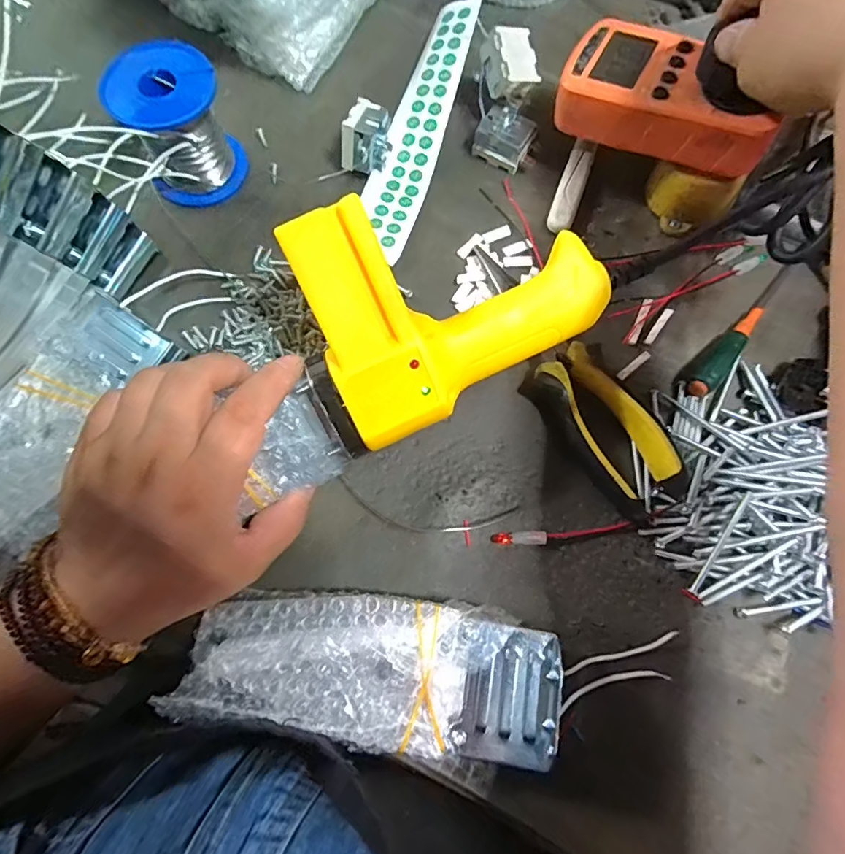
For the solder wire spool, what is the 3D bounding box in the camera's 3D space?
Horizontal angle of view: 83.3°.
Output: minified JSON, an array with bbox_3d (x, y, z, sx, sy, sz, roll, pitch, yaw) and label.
[{"bbox_3d":[-0.154,-0.190,0.306,0.061,0.067,0.061,0,73,-1],"label":"solder wire spool"}]

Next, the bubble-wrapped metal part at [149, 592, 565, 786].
[{"bbox_3d":[-0.024,0.118,0.230,0.172,0.036,0.079,14,73,3],"label":"bubble-wrapped metal part"}]

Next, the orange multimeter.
[{"bbox_3d":[0.150,-0.205,0.294,0.123,0.038,0.065,24,74,6],"label":"orange multimeter"}]

